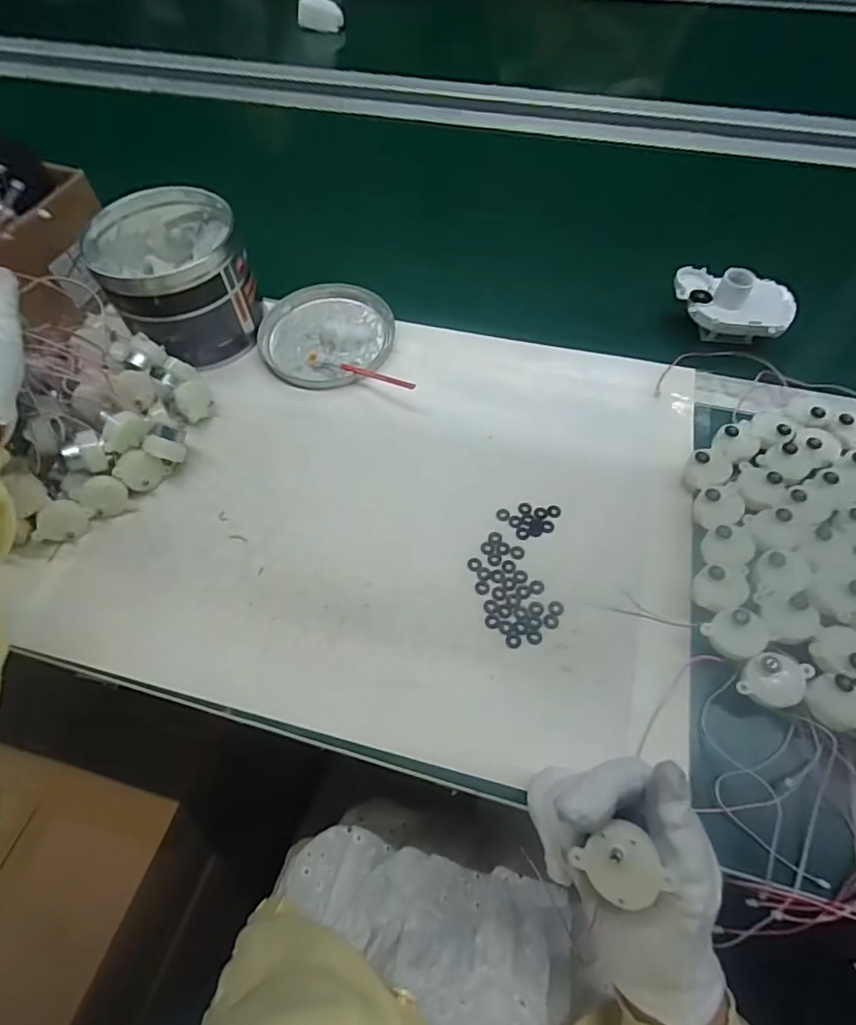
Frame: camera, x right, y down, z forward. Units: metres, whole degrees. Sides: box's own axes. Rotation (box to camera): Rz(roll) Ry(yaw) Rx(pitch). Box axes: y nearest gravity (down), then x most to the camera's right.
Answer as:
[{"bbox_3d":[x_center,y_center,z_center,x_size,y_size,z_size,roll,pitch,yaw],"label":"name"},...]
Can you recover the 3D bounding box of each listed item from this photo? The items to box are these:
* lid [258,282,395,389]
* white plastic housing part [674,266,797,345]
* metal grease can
[{"bbox_3d":[-0.100,-0.180,0.520,0.127,0.014,0.131,-1,60,2],"label":"lid"},{"bbox_3d":[0.285,-0.198,0.499,0.101,0.052,0.057,14,61,10],"label":"white plastic housing part"},{"bbox_3d":[-0.231,-0.217,0.493,0.118,0.105,0.127,-1,60,2],"label":"metal grease can"}]

